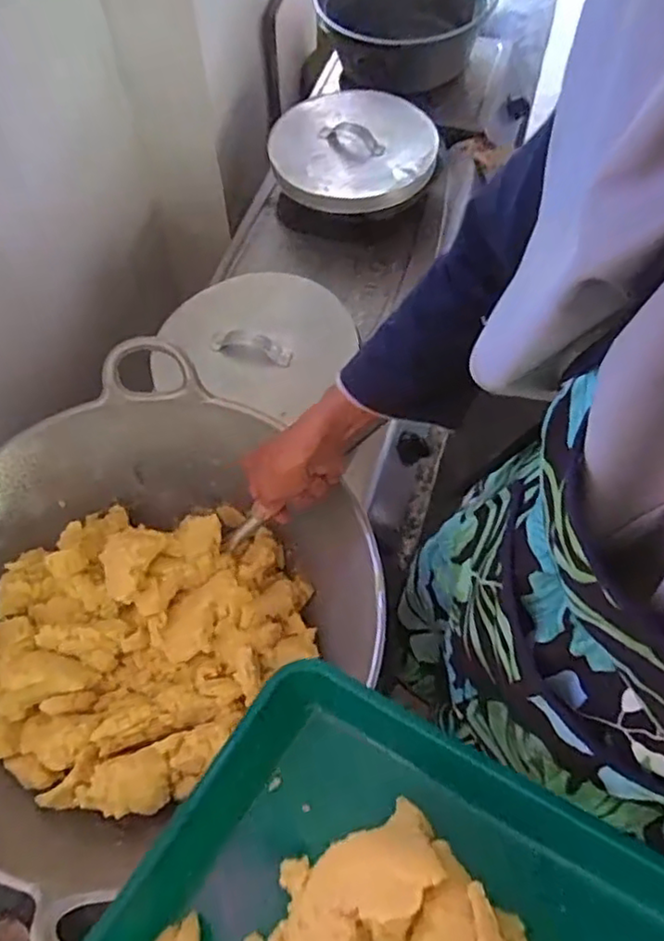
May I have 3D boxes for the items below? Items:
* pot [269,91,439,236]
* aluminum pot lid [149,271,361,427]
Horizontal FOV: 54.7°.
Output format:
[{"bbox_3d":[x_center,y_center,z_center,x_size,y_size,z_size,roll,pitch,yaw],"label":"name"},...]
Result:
[{"bbox_3d":[0.032,-0.456,0.981,0.245,0.105,0.217,-8,64,-4],"label":"pot"},{"bbox_3d":[-0.098,-0.158,0.778,0.208,0.036,0.222,0,63,0],"label":"aluminum pot lid"}]

